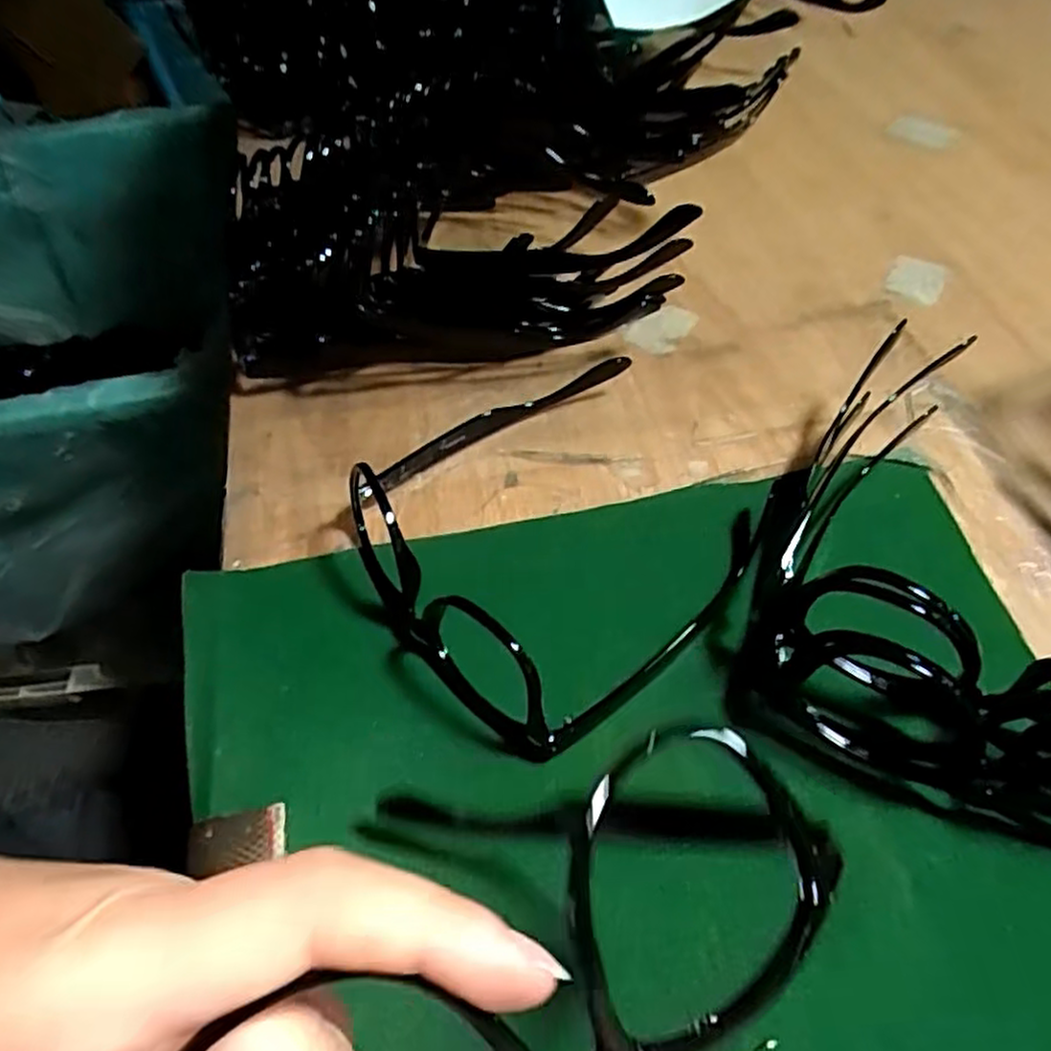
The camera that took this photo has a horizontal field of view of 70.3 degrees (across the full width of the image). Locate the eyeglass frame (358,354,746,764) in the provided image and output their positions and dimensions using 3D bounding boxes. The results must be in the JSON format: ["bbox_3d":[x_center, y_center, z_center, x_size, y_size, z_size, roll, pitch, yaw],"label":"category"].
[{"bbox_3d":[0.009,-0.009,0.314,0.155,0.046,0.149,-34,59,-19],"label":"eyeglass frame"}]

